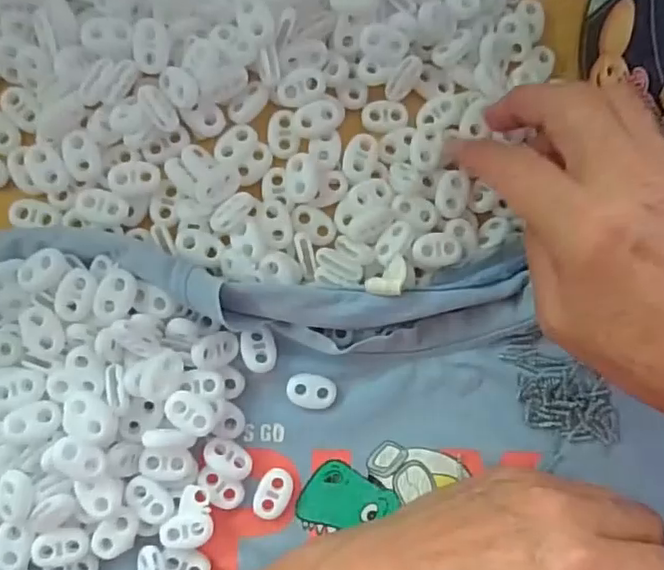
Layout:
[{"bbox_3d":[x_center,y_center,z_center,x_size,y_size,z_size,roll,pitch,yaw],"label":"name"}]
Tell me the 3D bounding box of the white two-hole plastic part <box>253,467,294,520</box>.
[{"bbox_3d":[-0.027,0.095,0.274,0.014,0.006,0.023,28,84,-5],"label":"white two-hole plastic part"}]

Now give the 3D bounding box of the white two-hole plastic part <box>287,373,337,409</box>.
[{"bbox_3d":[-0.009,0.049,0.280,0.023,0.004,0.015,12,85,-6],"label":"white two-hole plastic part"}]

